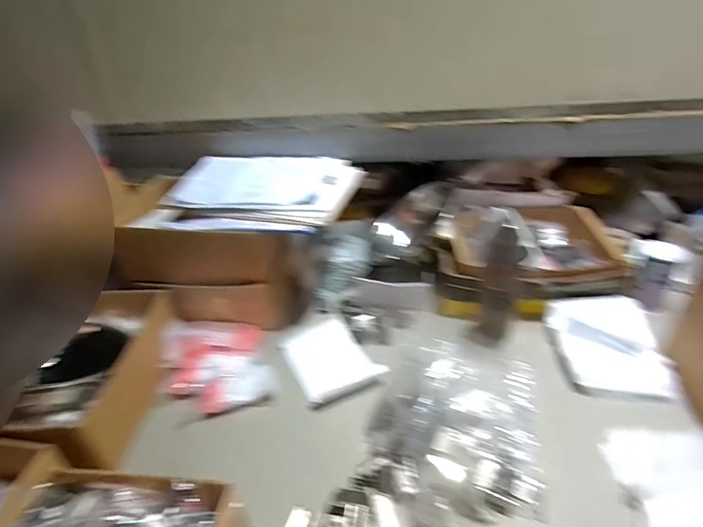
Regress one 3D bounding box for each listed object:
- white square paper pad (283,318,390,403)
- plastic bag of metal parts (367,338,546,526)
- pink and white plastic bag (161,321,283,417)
[{"bbox_3d":[-0.043,0.171,0.784,0.134,0.016,0.185,-22,36,-22],"label":"white square paper pad"},{"bbox_3d":[0.143,0.228,0.617,0.240,0.081,0.263,3,34,14],"label":"plastic bag of metal parts"},{"bbox_3d":[-0.251,0.182,0.792,0.191,0.066,0.215,-17,35,-15],"label":"pink and white plastic bag"}]

